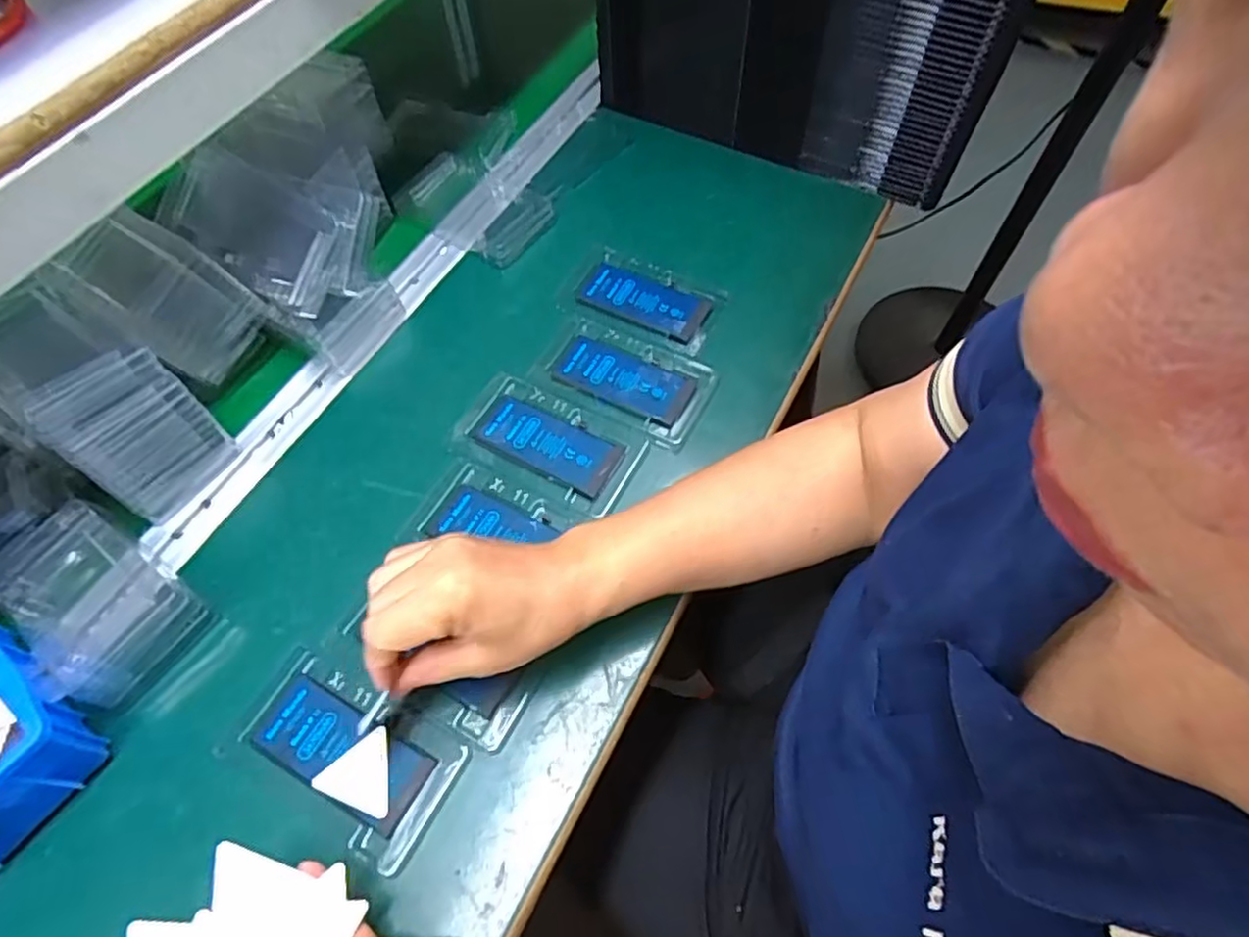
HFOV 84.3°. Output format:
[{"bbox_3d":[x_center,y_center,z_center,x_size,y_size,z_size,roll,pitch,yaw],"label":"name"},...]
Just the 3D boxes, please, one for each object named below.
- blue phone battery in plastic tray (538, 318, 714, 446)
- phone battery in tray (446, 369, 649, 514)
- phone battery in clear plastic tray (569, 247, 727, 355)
[{"bbox_3d":[0.001,-0.067,0.511,0.121,0.004,0.073,23,63,13],"label":"blue phone battery in plastic tray"},{"bbox_3d":[-0.056,-0.019,0.484,0.127,0.004,0.075,24,63,13],"label":"phone battery in tray"},{"bbox_3d":[0.017,-0.137,0.550,0.111,0.004,0.069,23,63,13],"label":"phone battery in clear plastic tray"}]

